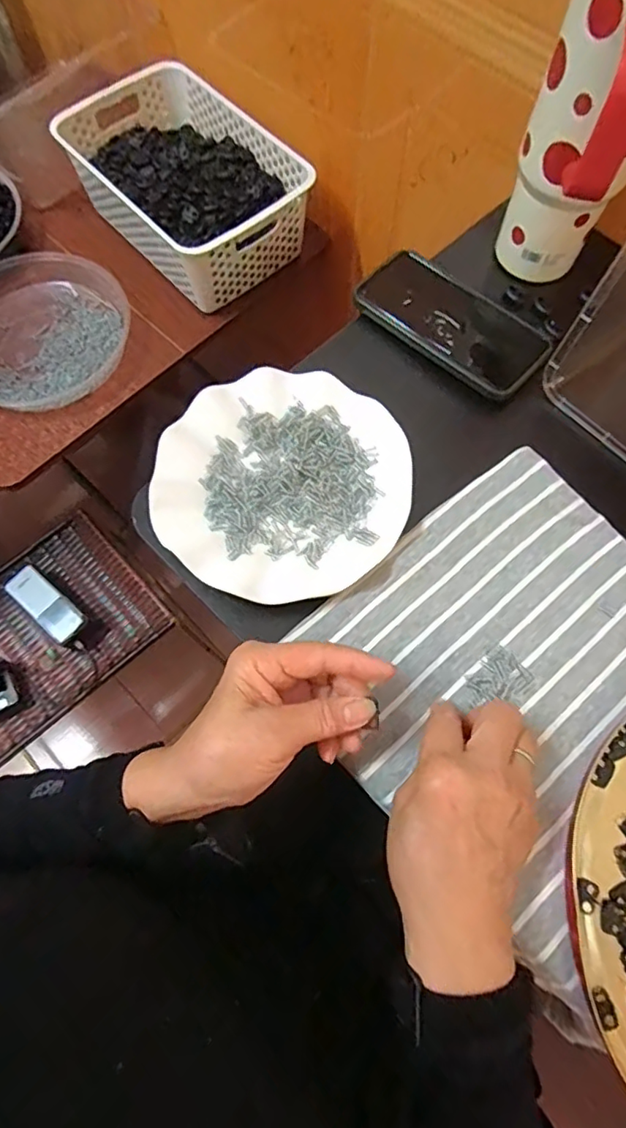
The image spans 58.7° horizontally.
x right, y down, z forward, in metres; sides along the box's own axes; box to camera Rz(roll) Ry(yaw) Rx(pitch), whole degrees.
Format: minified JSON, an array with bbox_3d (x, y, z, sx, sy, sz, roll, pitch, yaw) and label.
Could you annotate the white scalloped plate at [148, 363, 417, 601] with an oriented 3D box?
[{"bbox_3d":[-0.022,-0.059,0.410,0.176,0.021,0.178,0,71,0],"label":"white scalloped plate"}]

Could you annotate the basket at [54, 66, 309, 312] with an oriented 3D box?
[{"bbox_3d":[-0.163,-0.501,0.739,0.210,0.097,0.314,-39,75,-12],"label":"basket"}]

